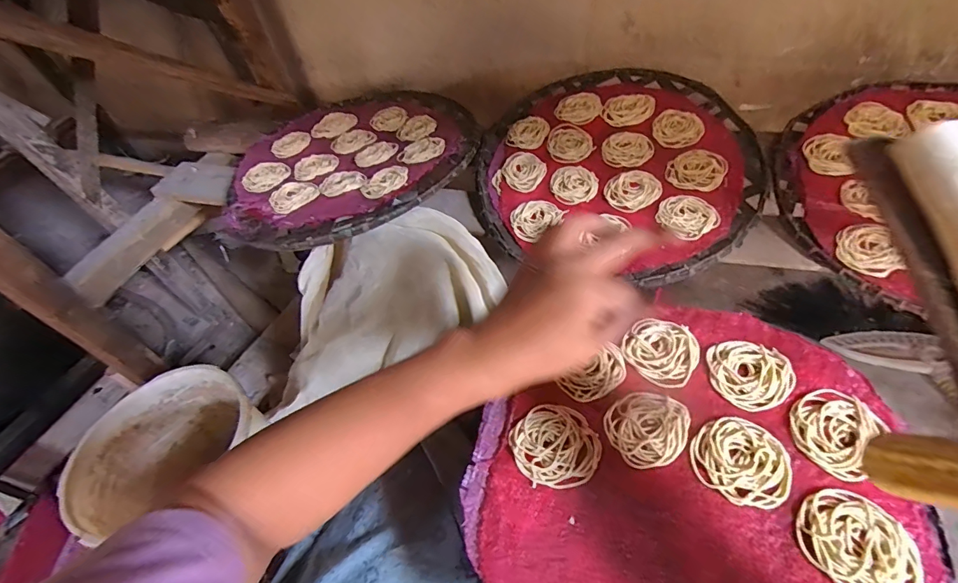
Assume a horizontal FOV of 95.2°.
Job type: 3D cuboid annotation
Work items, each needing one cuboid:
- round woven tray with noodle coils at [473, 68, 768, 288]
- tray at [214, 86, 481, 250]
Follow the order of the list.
[{"bbox_3d":[0.202,-0.198,0.656,0.398,0.025,0.407,14,65,17],"label":"round woven tray with noodle coils"},{"bbox_3d":[-0.209,-0.226,0.716,0.405,0.047,0.439,-14,49,-2],"label":"tray"}]

